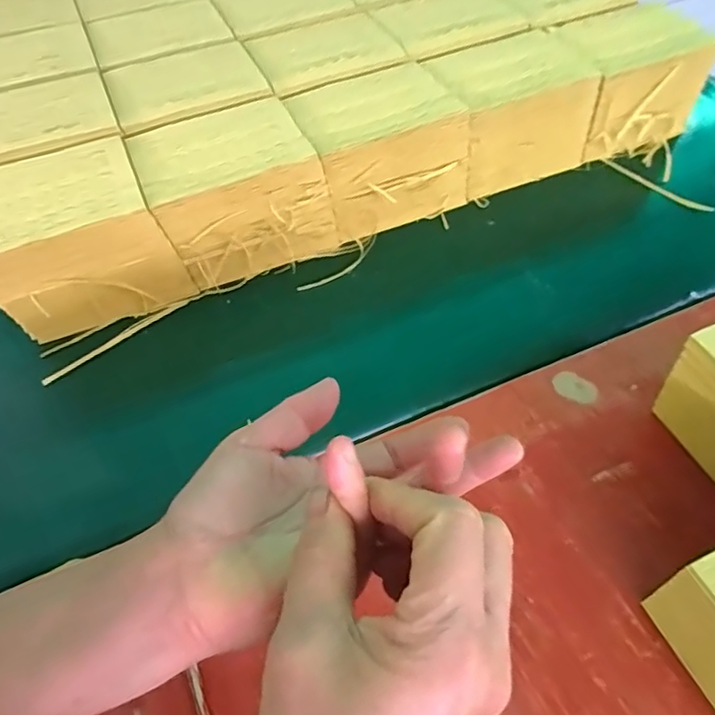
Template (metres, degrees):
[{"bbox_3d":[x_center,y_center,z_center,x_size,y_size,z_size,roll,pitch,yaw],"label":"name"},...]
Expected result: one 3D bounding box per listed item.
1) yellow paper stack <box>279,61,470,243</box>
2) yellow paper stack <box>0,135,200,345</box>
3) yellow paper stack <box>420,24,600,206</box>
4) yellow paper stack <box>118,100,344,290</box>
[{"bbox_3d":[0.020,-0.225,0.624,0.165,0.120,0.126,-23,56,-14],"label":"yellow paper stack"},{"bbox_3d":[-0.271,-0.110,0.547,0.166,0.121,0.121,-21,56,-13],"label":"yellow paper stack"},{"bbox_3d":[0.177,-0.288,0.666,0.192,0.114,0.120,-21,56,-13],"label":"yellow paper stack"},{"bbox_3d":[-0.127,-0.169,0.590,0.166,0.122,0.121,-20,56,-12],"label":"yellow paper stack"}]

